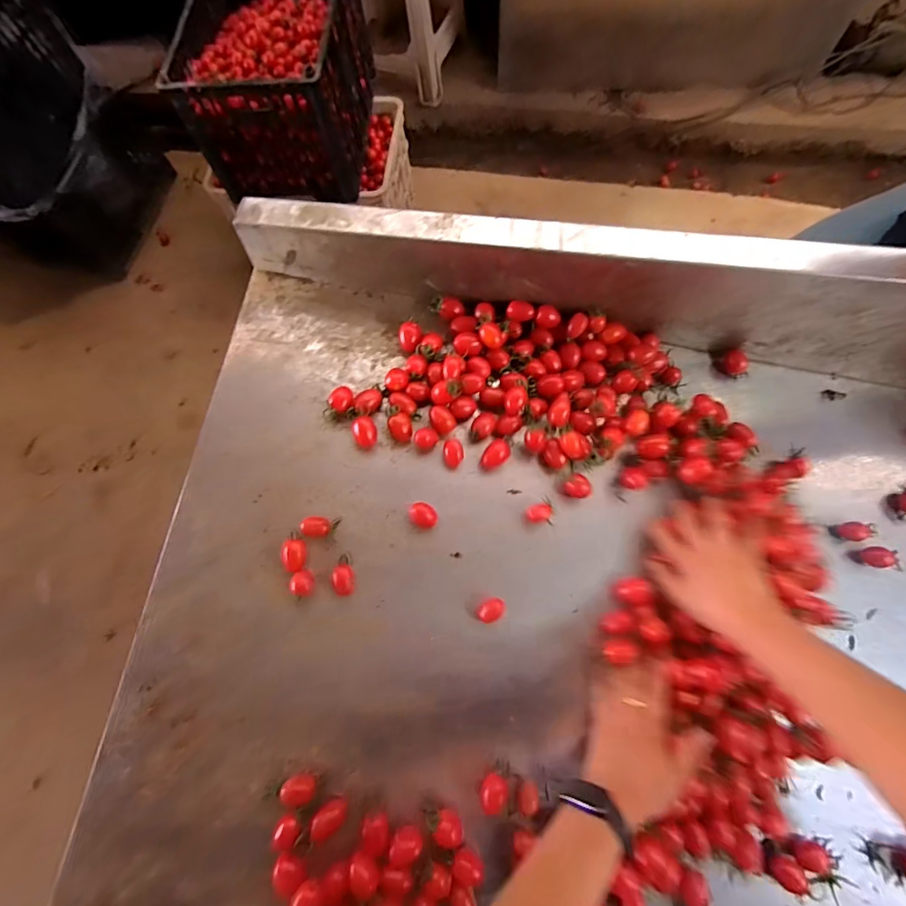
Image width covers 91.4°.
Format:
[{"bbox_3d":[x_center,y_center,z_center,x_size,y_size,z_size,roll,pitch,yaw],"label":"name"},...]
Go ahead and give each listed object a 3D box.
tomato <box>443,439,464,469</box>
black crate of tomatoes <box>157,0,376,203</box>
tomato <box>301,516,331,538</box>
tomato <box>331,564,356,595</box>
[{"bbox_3d":[0.001,0.001,0.543,0.025,0.022,0.032,-10,75,-1],"label":"tomato"},{"bbox_3d":[-0.391,-0.917,1.046,0.334,0.259,0.534,3,75,3],"label":"black crate of tomatoes"},{"bbox_3d":[-0.157,0.085,0.509,0.030,0.019,0.024,10,76,5],"label":"tomato"},{"bbox_3d":[-0.124,0.143,0.496,0.023,0.018,0.033,-9,75,0],"label":"tomato"}]

